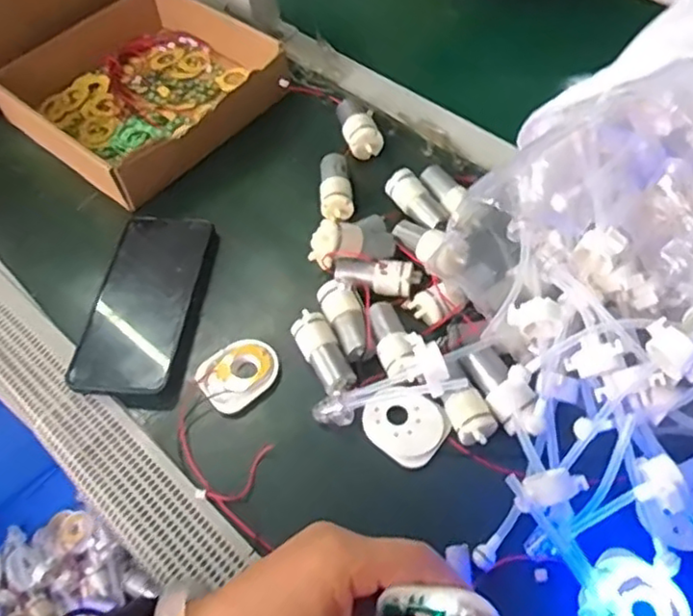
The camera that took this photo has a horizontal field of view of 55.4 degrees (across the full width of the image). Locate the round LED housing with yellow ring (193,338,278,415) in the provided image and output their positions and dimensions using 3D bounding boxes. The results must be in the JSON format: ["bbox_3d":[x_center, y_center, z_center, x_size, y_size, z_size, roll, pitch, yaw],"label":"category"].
[{"bbox_3d":[-0.078,0.050,0.485,0.056,0.016,0.045,-30,58,-15],"label":"round LED housing with yellow ring"}]

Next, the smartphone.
[{"bbox_3d":[-0.157,-0.006,0.517,0.075,0.014,0.161,4,56,7],"label":"smartphone"}]

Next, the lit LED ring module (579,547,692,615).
[{"bbox_3d":[0.164,0.172,0.375,0.055,0.020,0.057,32,64,24],"label":"lit LED ring module"}]

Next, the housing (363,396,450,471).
[{"bbox_3d":[0.040,0.082,0.456,0.054,0.015,0.045,31,63,23],"label":"housing"}]

